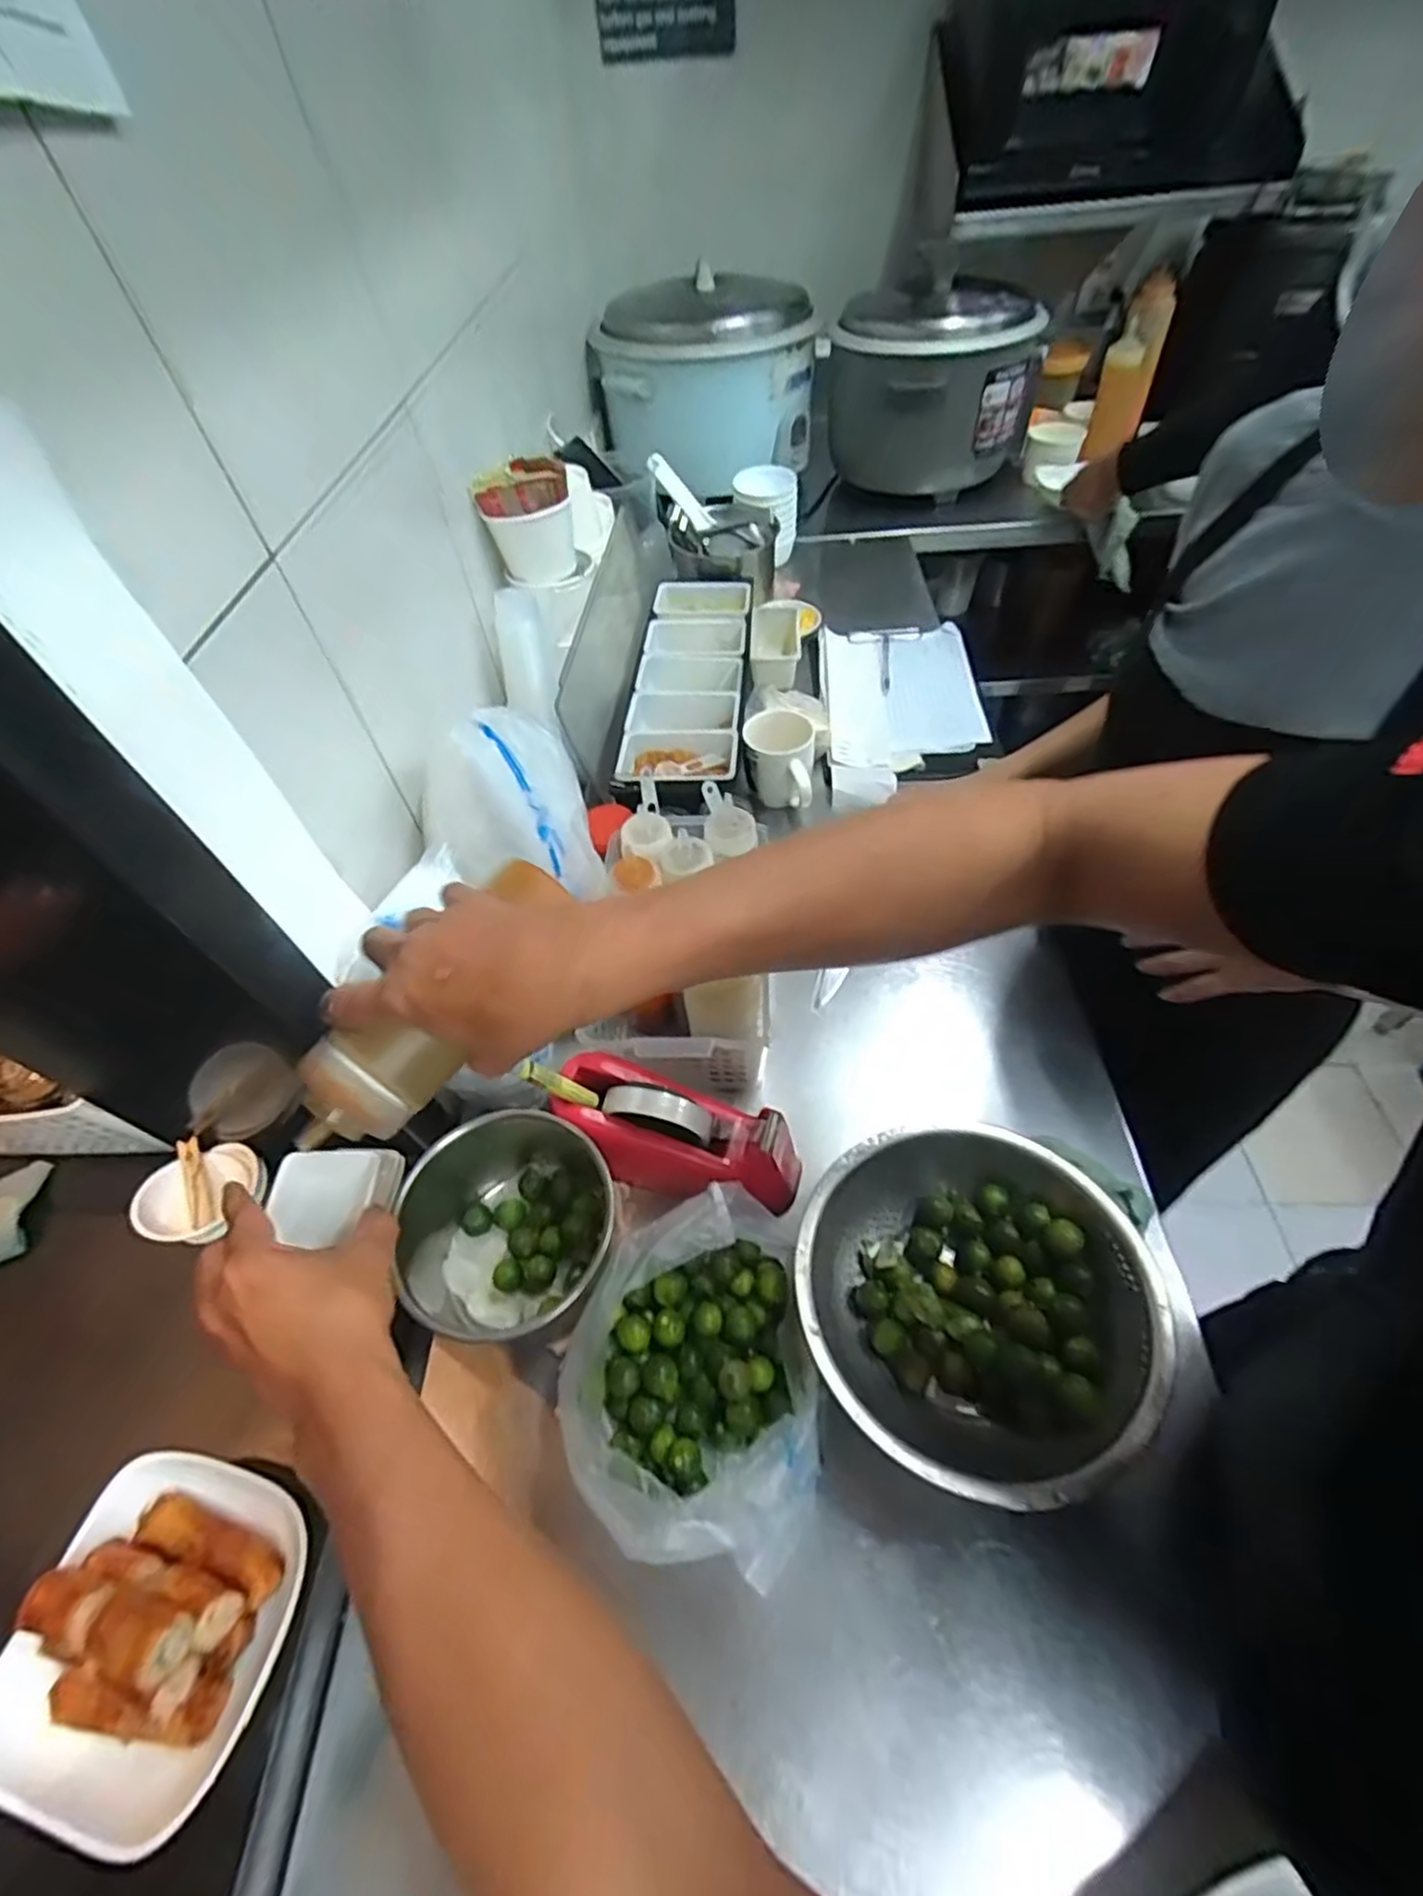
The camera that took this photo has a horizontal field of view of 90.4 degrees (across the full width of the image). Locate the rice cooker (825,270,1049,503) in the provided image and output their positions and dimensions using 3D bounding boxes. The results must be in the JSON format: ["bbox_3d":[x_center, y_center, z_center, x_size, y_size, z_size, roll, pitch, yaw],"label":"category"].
[{"bbox_3d":[0.404,-1.000,1.319,0.383,0.330,0.292,5,53,8],"label":"rice cooker"}]

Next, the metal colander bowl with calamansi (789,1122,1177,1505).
[{"bbox_3d":[0.177,0.248,0.510,0.227,0.100,0.211,-2,52,3],"label":"metal colander bowl with calamansi"}]

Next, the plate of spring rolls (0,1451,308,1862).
[{"bbox_3d":[-0.322,0.398,0.413,0.138,0.082,0.150,8,53,10],"label":"plate of spring rolls"}]

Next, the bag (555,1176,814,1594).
[{"bbox_3d":[-0.012,0.282,0.483,0.157,0.118,0.214,-3,52,2],"label":"bag"}]

